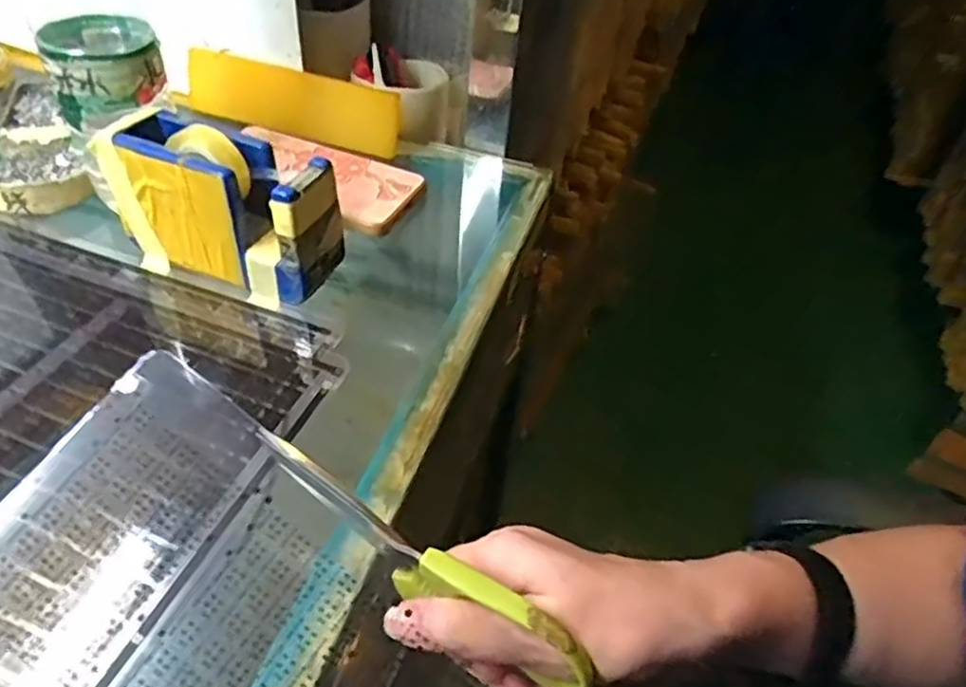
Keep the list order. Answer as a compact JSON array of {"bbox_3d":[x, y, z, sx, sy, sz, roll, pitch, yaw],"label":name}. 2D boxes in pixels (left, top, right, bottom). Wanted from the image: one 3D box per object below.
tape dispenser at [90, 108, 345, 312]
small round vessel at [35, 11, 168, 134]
[{"bbox_3d":[-0.155,-0.082,0.401,0.136,0.079,0.052,19,48,13],"label":"tape dispenser"},{"bbox_3d":[-0.233,-0.173,0.415,0.064,0.044,0.073,-18,49,-22],"label":"small round vessel"}]

